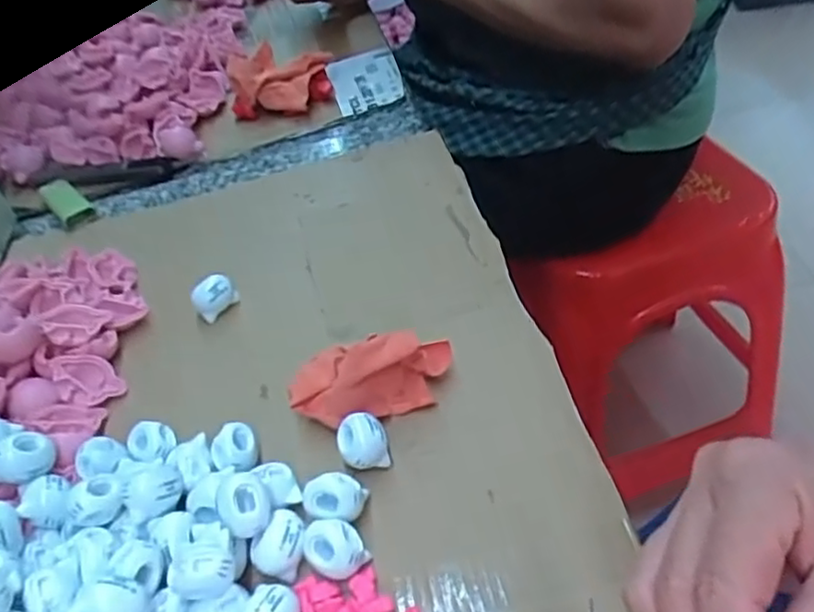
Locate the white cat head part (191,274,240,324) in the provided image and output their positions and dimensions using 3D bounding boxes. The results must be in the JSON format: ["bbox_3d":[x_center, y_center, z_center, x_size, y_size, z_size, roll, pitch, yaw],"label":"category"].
[{"bbox_3d":[-0.114,-0.006,0.410,0.018,0.022,0.021,16,47,21],"label":"white cat head part"}]

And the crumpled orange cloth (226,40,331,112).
[{"bbox_3d":[-0.115,-0.197,0.611,0.078,0.042,0.070,4,45,17],"label":"crumpled orange cloth"}]

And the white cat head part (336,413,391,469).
[{"bbox_3d":[-0.020,0.063,0.317,0.021,0.019,0.023,-3,43,2],"label":"white cat head part"}]

